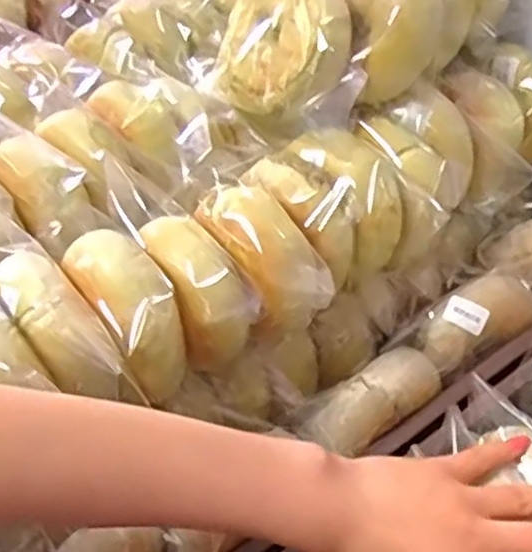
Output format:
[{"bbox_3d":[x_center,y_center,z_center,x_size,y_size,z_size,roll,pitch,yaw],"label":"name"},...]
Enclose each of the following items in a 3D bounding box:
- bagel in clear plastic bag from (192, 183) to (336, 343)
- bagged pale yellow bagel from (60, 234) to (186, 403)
[{"bbox_3d":[-0.005,-0.006,0.478,0.099,0.078,0.052,29,52,29],"label":"bagel in clear plastic bag"},{"bbox_3d":[-0.084,0.024,0.450,0.041,0.082,0.095,-29,49,-25],"label":"bagged pale yellow bagel"}]

